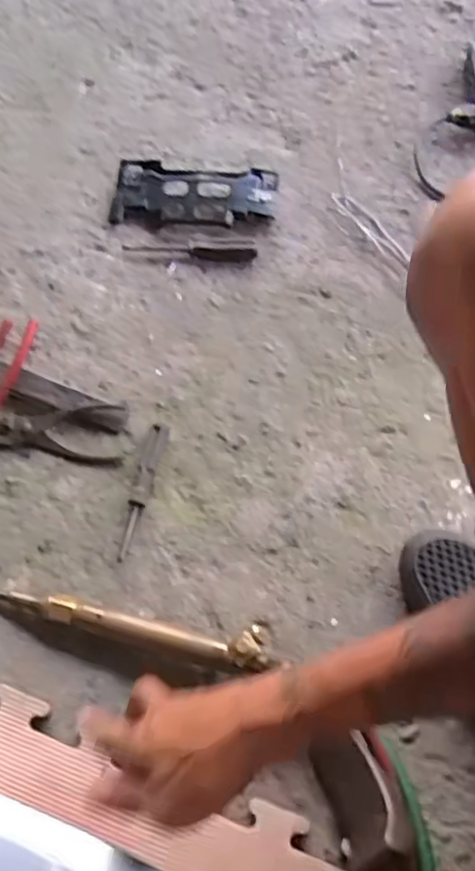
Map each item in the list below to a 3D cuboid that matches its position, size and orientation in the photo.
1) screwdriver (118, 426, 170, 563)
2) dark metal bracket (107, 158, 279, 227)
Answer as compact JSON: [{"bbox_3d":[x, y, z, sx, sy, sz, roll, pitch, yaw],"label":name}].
[{"bbox_3d":[-0.099,0.055,0.699,0.019,0.014,0.145,11,64,7],"label":"screwdriver"},{"bbox_3d":[-0.055,-0.305,0.864,0.204,0.028,0.093,5,63,5],"label":"dark metal bracket"}]

